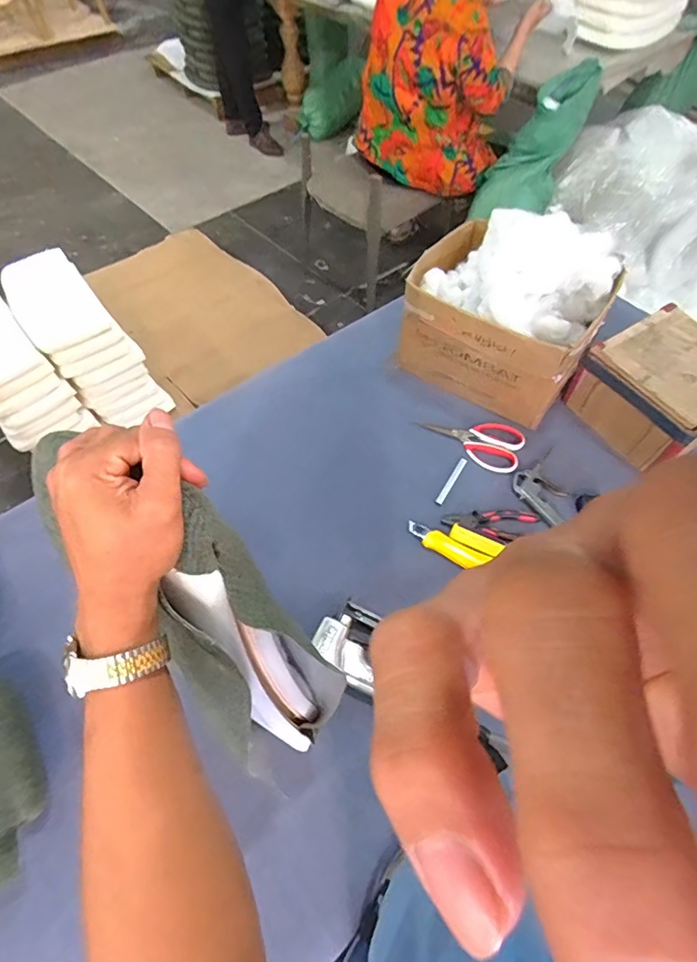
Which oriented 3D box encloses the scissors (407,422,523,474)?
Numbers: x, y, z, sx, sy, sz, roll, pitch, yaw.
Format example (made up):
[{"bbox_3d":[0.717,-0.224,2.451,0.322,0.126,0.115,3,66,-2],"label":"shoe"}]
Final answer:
[{"bbox_3d":[0.211,-0.077,0.860,0.181,0.015,0.091,19,59,12],"label":"scissors"}]

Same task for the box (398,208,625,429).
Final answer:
[{"bbox_3d":[0.265,-0.286,0.851,0.299,0.258,0.226,34,63,20],"label":"box"}]

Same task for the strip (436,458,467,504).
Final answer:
[{"bbox_3d":[0.172,-0.001,0.817,0.012,0.008,0.102,28,61,17],"label":"strip"}]

